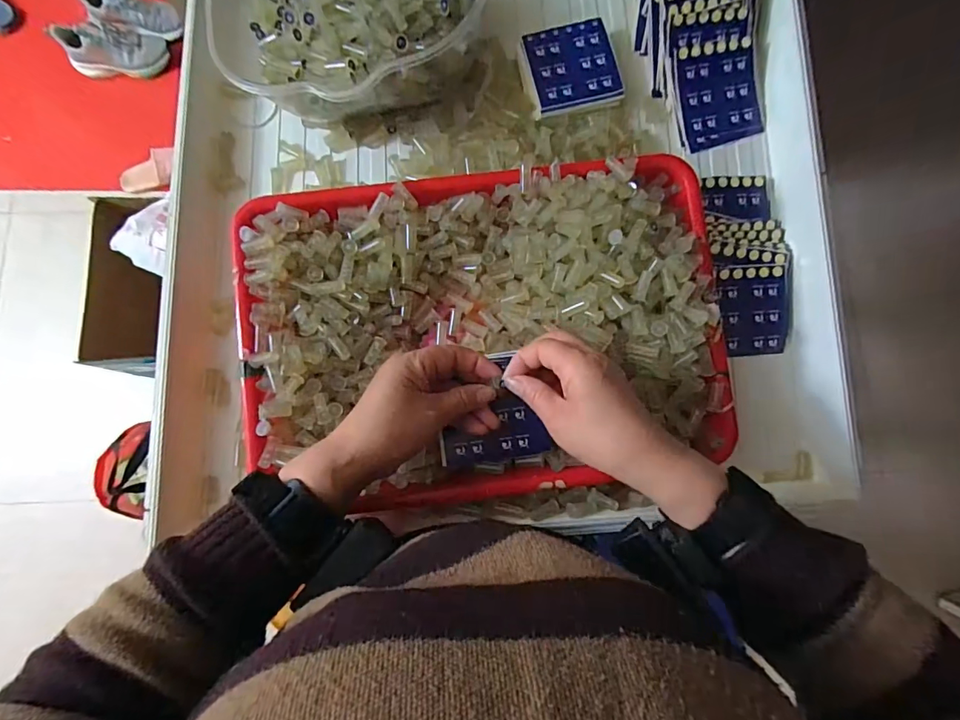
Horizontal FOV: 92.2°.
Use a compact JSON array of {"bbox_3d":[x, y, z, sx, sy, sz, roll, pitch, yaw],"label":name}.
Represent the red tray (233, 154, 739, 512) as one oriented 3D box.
[{"bbox_3d":[0.005,-0.023,0.379,0.384,0.054,0.263,-3,80,-1],"label":"red tray"}]

